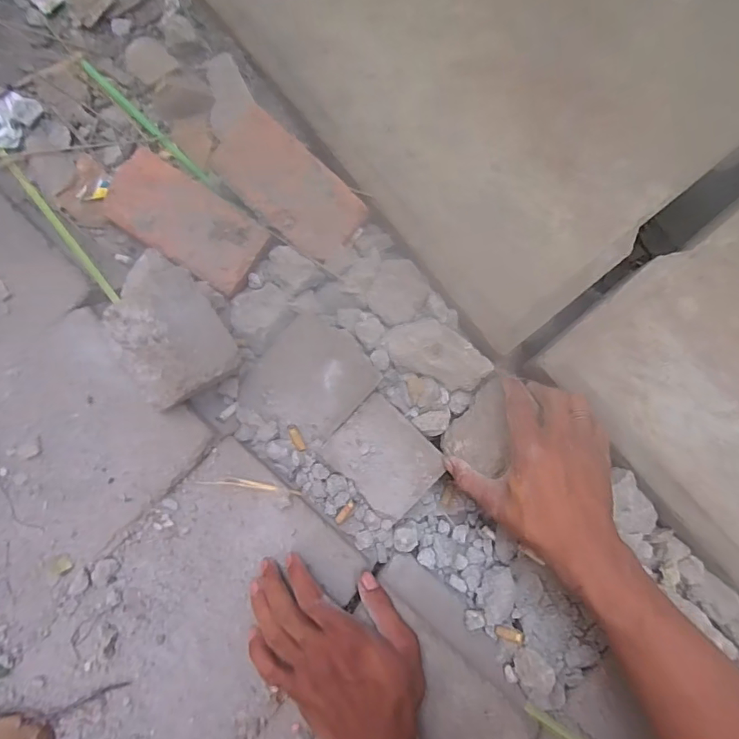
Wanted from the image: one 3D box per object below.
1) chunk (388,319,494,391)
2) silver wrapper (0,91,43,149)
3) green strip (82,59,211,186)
[{"bbox_3d":[0.068,-0.016,0.475,0.099,0.022,0.050,24,81,2],"label":"chunk"},{"bbox_3d":[-0.396,-0.272,0.528,0.067,0.012,0.064,1,81,-1],"label":"silver wrapper"},{"bbox_3d":[-0.237,-0.260,0.518,0.196,0.012,0.009,43,85,6],"label":"green strip"}]

